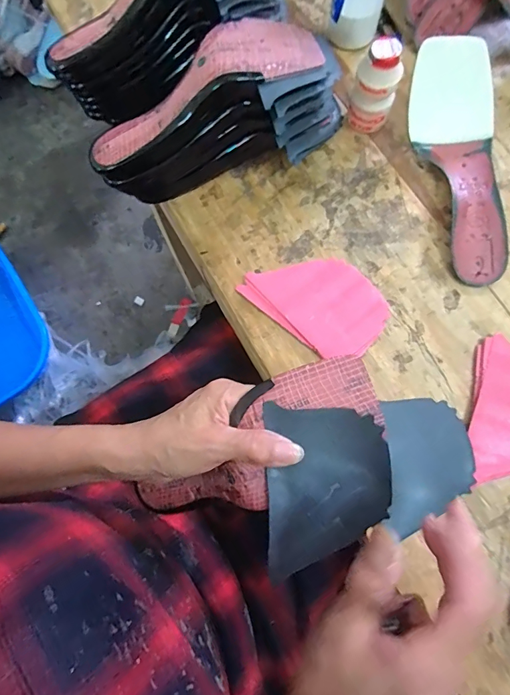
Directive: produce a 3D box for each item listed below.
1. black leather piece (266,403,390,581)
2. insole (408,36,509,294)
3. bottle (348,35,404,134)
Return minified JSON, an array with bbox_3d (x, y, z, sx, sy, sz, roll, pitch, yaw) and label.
[{"bbox_3d":[0.051,0.102,0.285,0.083,0.009,0.116,-2,93,4],"label":"black leather piece"},{"bbox_3d":[0.224,-0.188,0.408,0.080,0.067,0.229,-13,77,-2],"label":"insole"},{"bbox_3d":[0.127,-0.272,0.427,0.043,0.082,0.035,15,78,5],"label":"bottle"}]

